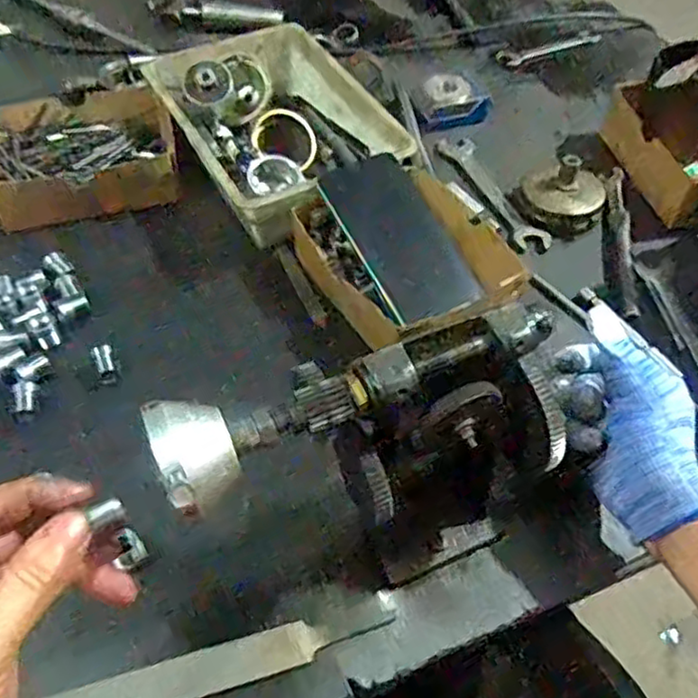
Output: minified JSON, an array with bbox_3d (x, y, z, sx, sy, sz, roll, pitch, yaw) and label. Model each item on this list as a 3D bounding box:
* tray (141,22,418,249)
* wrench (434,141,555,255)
[{"bbox_3d":[-0.072,-0.211,0.646,0.171,0.065,0.252,-23,57,-19],"label":"tray"},{"bbox_3d":[0.139,-0.153,0.658,0.033,0.014,0.169,-17,55,-15],"label":"wrench"}]

